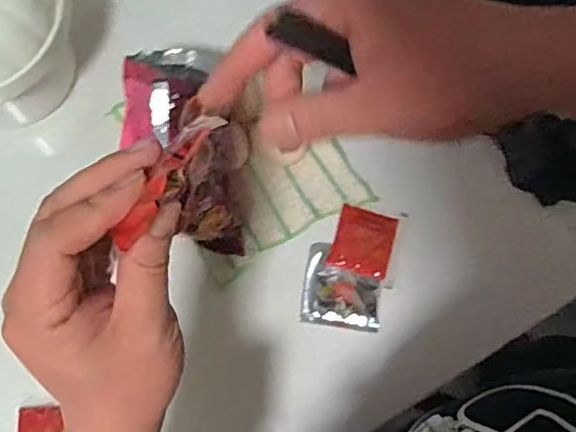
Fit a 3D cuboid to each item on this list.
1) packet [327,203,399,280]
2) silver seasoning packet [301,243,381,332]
[{"bbox_3d":[0.073,0.025,0.581,0.055,0.004,0.062,17,75,3],"label":"packet"},{"bbox_3d":[0.052,0.067,0.571,0.072,0.004,0.075,7,74,0],"label":"silver seasoning packet"}]

